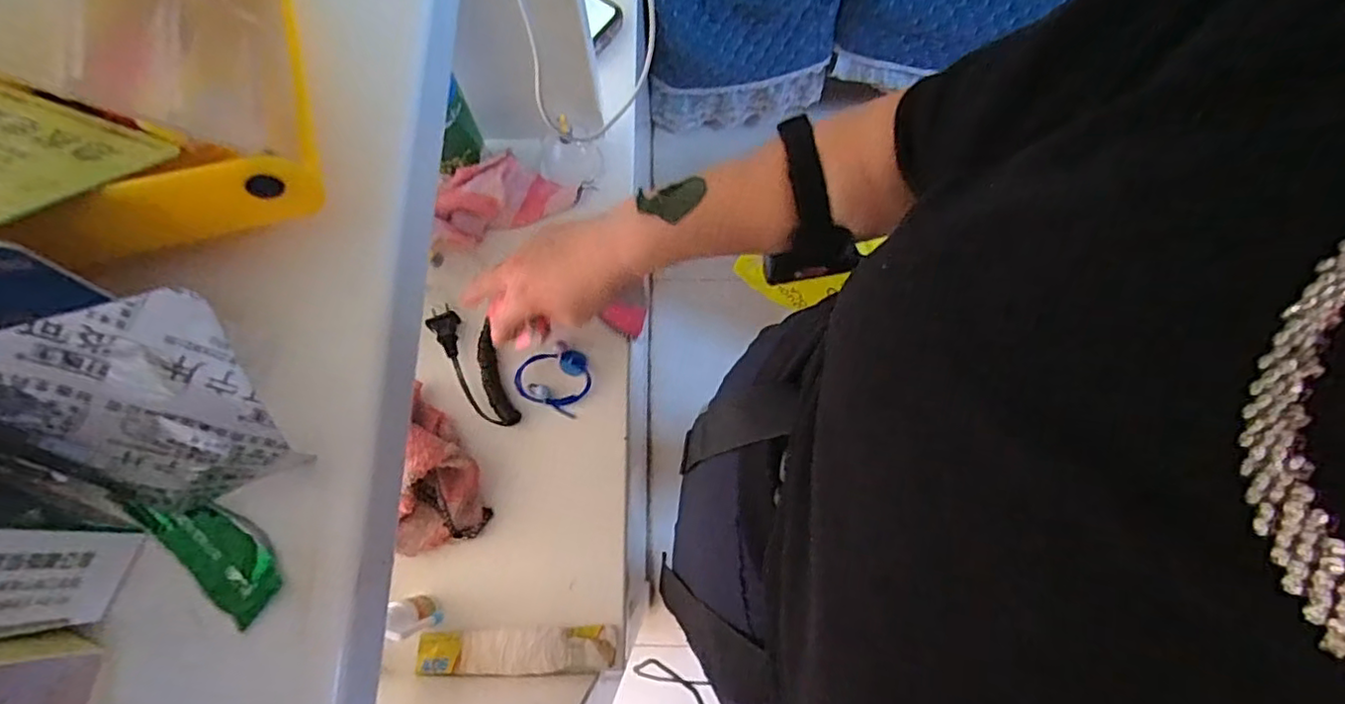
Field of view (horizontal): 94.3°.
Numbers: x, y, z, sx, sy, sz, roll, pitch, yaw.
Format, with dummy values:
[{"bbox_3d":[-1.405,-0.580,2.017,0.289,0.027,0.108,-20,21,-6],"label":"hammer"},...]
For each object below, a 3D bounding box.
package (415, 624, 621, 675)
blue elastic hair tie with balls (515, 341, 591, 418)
[{"bbox_3d":[-0.120,0.232,0.485,0.154,0.012,0.031,-2,75,0],"label":"package"},{"bbox_3d":[-0.101,0.020,0.544,0.057,0.020,0.056,0,75,1],"label":"blue elastic hair tie with balls"}]

